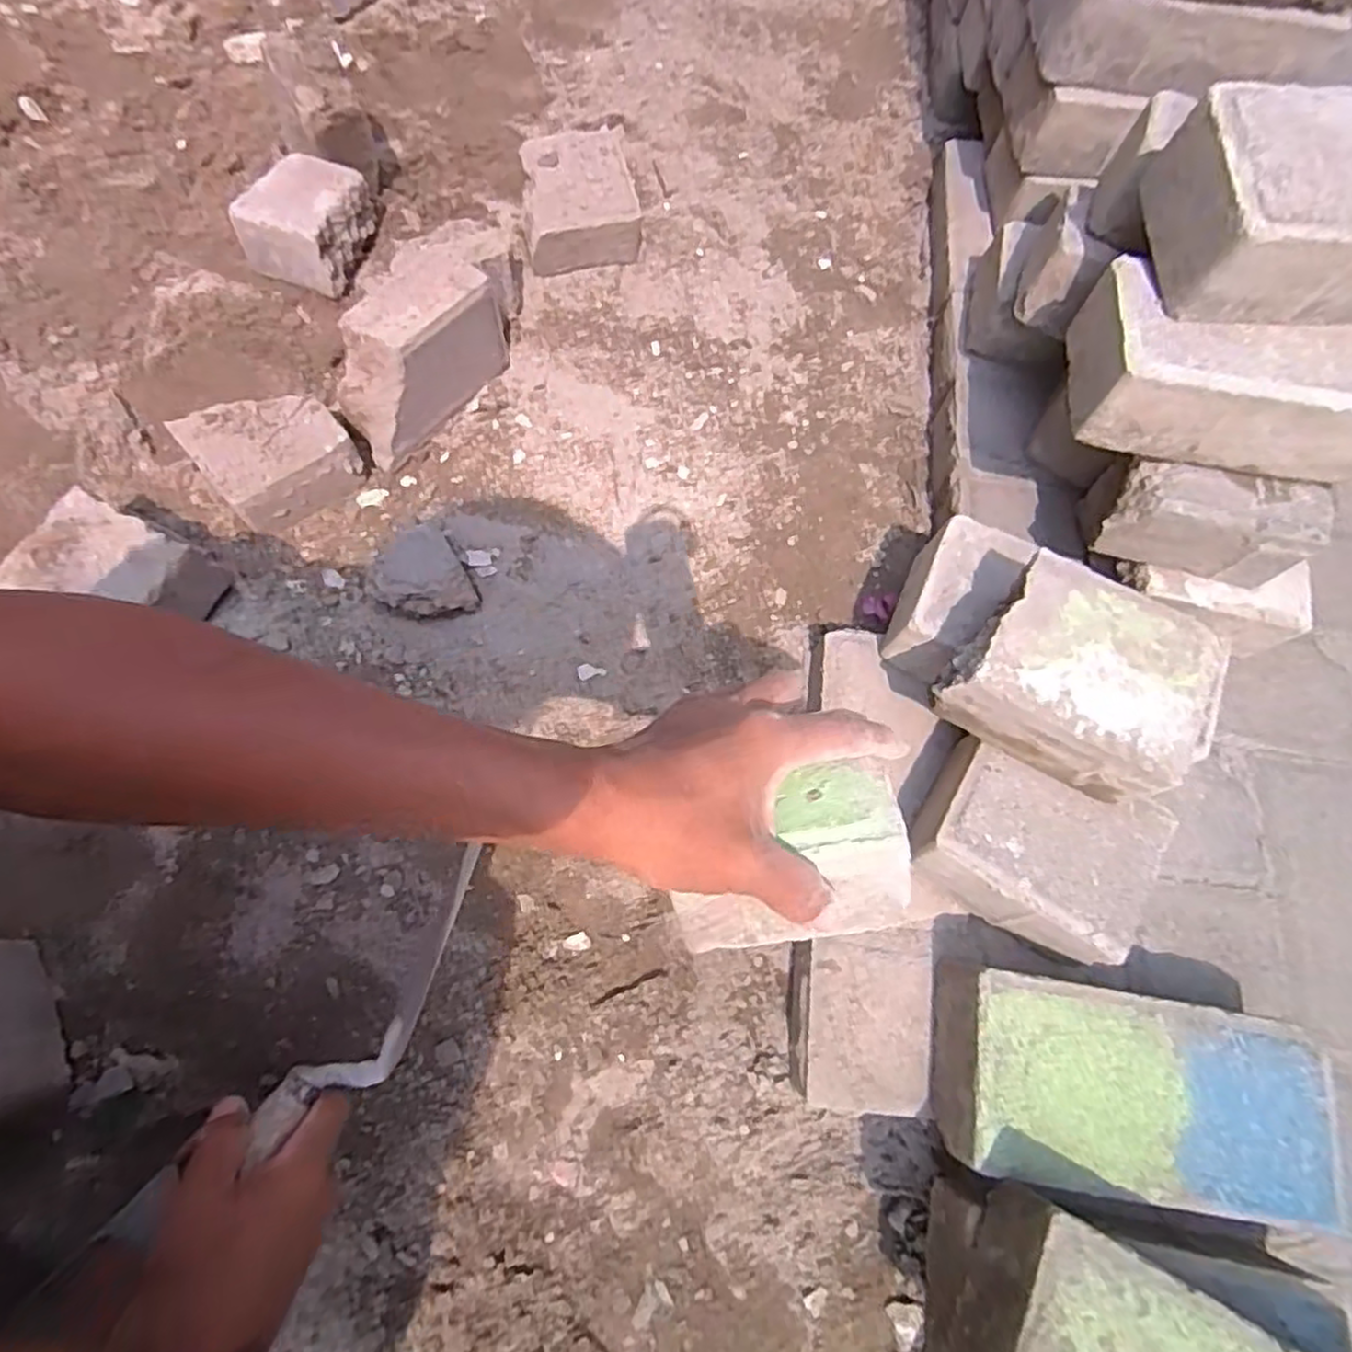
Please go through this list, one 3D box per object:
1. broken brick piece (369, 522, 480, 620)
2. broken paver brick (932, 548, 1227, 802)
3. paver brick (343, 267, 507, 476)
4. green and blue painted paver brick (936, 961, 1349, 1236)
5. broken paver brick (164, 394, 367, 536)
[{"bbox_3d":[-0.202,-0.072,0.575,0.070,0.060,0.068,-27,76,-13],"label":"broken brick piece"},{"bbox_3d":[0.244,-0.002,0.441,0.139,0.059,0.109,29,71,5],"label":"broken paver brick"},{"bbox_3d":[-0.222,-0.269,0.619,0.062,0.110,0.152,41,73,11],"label":"paver brick"},{"bbox_3d":[0.263,0.244,0.432,0.206,0.080,0.106,10,69,1],"label":"green and blue painted paver brick"},{"bbox_3d":[-0.336,-0.185,0.607,0.113,0.063,0.093,-34,75,-14],"label":"broken paver brick"}]

